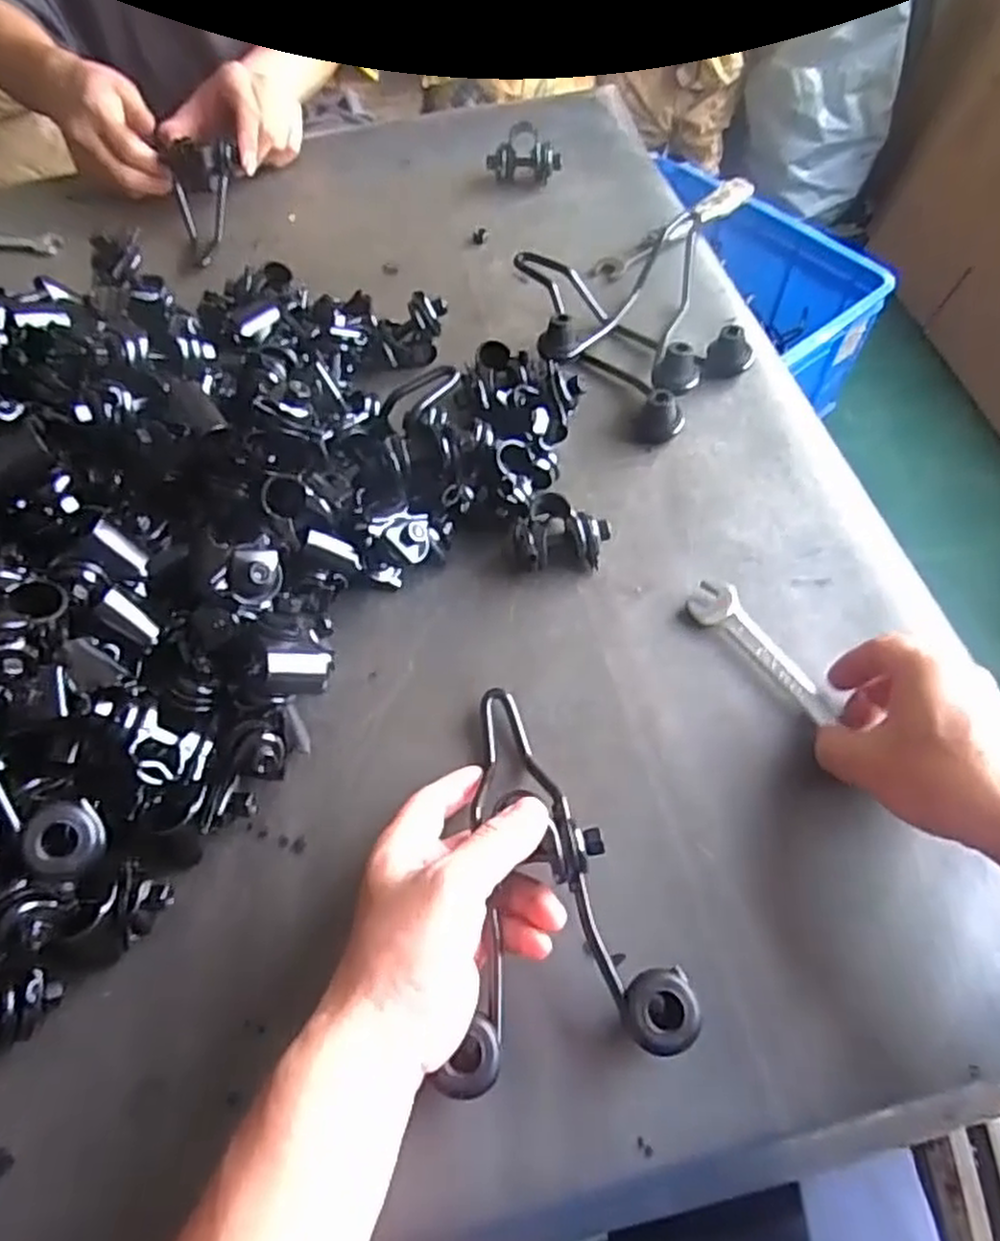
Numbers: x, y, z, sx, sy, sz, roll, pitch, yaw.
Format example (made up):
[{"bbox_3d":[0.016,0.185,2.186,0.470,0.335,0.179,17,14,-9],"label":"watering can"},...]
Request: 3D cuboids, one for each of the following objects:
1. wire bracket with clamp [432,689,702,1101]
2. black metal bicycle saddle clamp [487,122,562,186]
[{"bbox_3d":[0.016,0.110,0.373,0.113,0.072,0.192,-9,52,-4],"label":"wire bracket with clamp"},{"bbox_3d":[0.023,-0.433,0.706,0.070,0.040,0.028,14,60,10],"label":"black metal bicycle saddle clamp"}]

